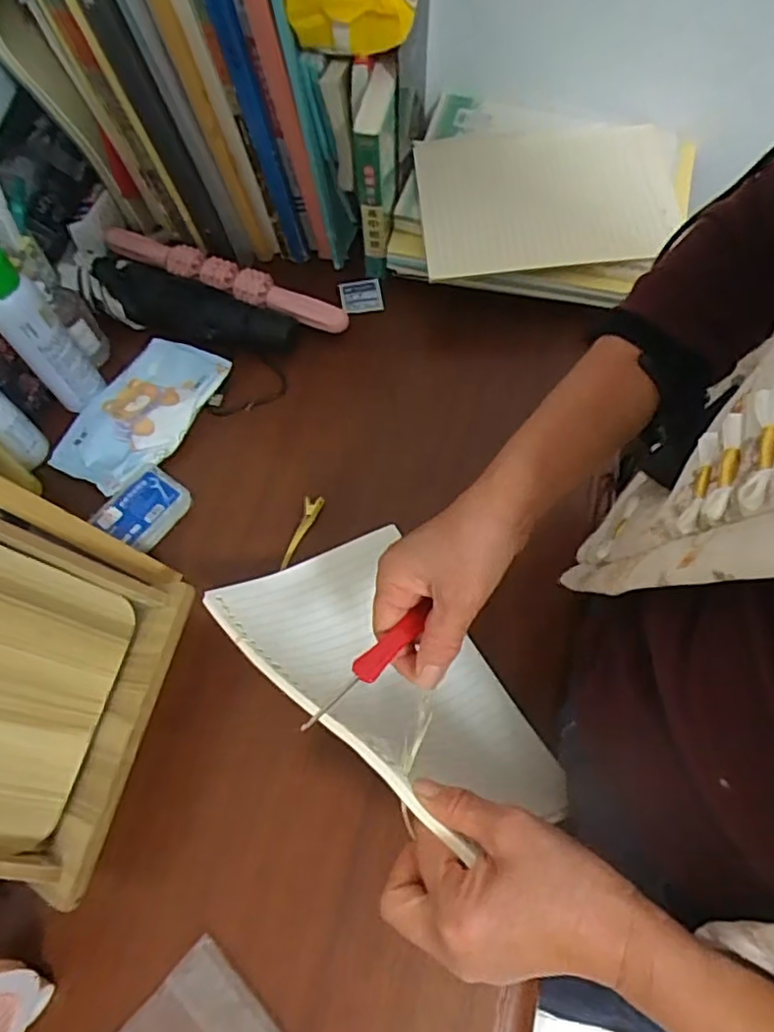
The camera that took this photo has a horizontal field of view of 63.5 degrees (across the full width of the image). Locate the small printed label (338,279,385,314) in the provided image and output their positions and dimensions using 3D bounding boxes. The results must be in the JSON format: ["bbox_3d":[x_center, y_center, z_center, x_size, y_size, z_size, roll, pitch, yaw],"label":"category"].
[{"bbox_3d":[-0.027,-0.232,0.662,0.043,0.008,0.043,-8,66,-2],"label":"small printed label"}]

